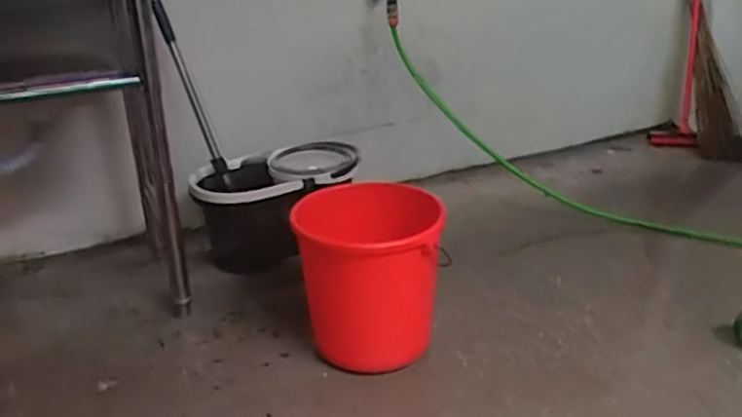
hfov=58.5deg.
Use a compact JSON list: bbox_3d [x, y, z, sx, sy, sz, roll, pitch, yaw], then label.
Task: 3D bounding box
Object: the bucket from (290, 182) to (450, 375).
[{"bbox_3d":[-0.001,0.135,1.319,0.269,0.316,0.269,-1,23,0],"label":"bucket"}]

